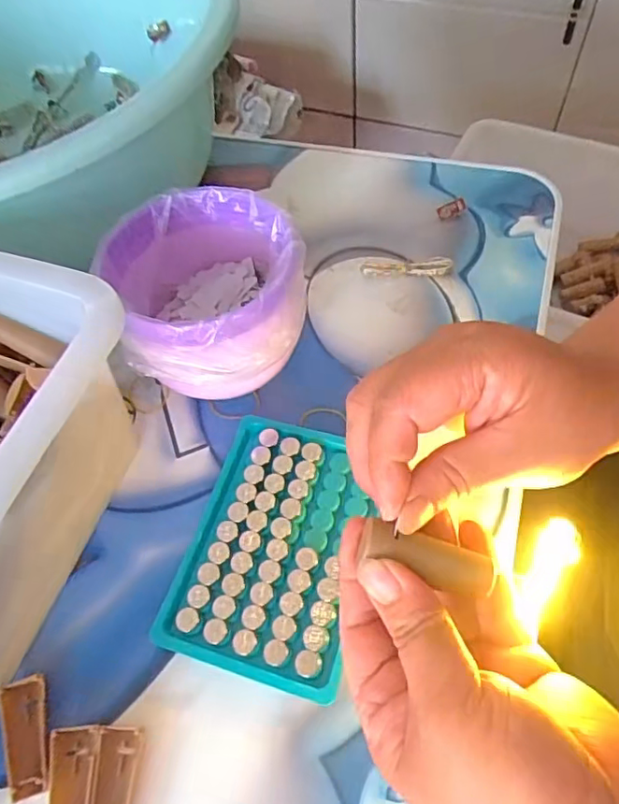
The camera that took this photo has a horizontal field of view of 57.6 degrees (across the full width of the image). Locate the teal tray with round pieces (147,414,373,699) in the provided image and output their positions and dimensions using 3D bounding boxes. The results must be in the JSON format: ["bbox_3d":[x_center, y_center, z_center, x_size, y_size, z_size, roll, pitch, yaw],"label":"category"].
[{"bbox_3d":[-0.019,0.074,0.300,0.092,0.017,0.131,12,61,12],"label":"teal tray with round pieces"}]

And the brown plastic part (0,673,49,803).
[{"bbox_3d":[-0.133,0.156,0.263,0.020,0.006,0.049,-18,59,-6],"label":"brown plastic part"}]

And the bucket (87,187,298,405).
[{"bbox_3d":[-0.052,-0.057,0.339,0.097,0.088,0.109,-9,59,-1],"label":"bucket"}]

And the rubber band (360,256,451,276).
[{"bbox_3d":[0.069,-0.095,0.398,0.062,0.005,0.014,-4,59,3],"label":"rubber band"}]

